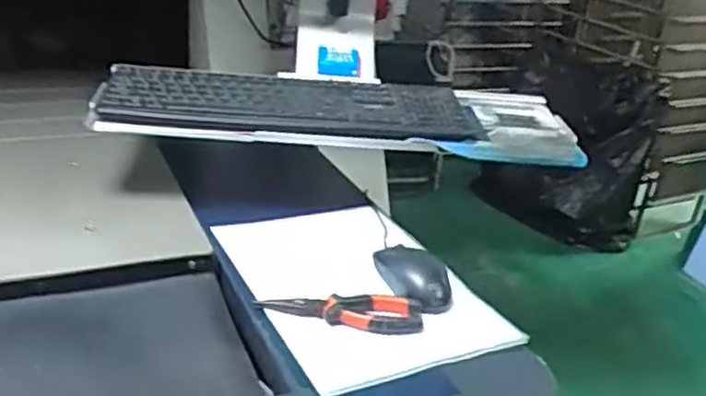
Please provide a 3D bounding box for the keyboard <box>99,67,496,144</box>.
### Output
[{"bbox_3d":[-0.070,-0.114,0.878,0.458,0.037,0.156,0,25,-11],"label":"keyboard"}]

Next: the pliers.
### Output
[{"bbox_3d":[-0.011,0.103,0.676,0.154,0.020,0.044,5,24,-1],"label":"pliers"}]

